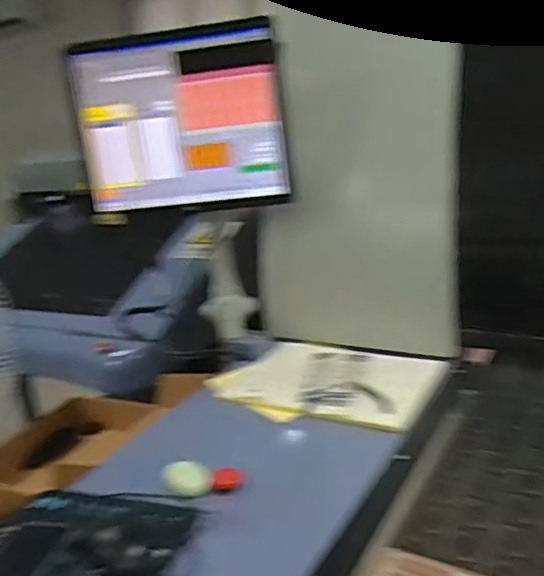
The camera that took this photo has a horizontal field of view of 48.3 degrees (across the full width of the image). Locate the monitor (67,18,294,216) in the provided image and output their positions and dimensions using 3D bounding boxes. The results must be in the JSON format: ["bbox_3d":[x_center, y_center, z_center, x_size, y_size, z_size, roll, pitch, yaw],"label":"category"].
[{"bbox_3d":[-0.162,-0.285,1.062,0.373,0.300,0.065,-5,9,4],"label":"monitor"}]

